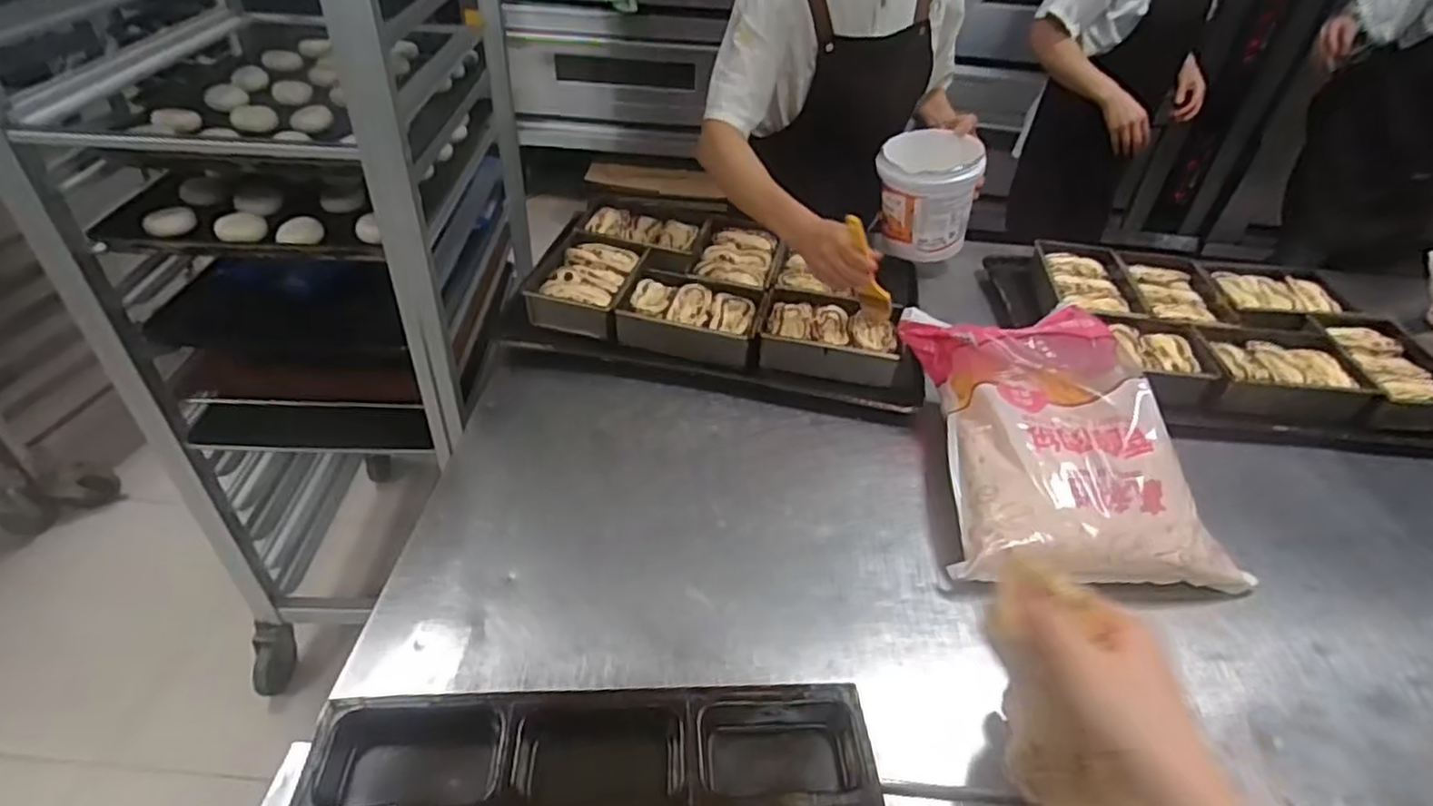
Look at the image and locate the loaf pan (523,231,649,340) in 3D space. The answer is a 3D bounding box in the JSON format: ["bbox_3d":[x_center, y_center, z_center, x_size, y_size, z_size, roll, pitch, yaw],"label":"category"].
[{"bbox_3d":[-0.192,-0.177,1.047,0.141,0.058,0.196,11,41,8],"label":"loaf pan"}]

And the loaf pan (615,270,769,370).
[{"bbox_3d":[-0.033,-0.124,1.003,0.192,0.057,0.136,10,41,6],"label":"loaf pan"}]

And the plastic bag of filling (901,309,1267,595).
[{"bbox_3d":[0.395,0.022,0.805,0.288,0.107,0.349,2,40,-3],"label":"plastic bag of filling"}]

